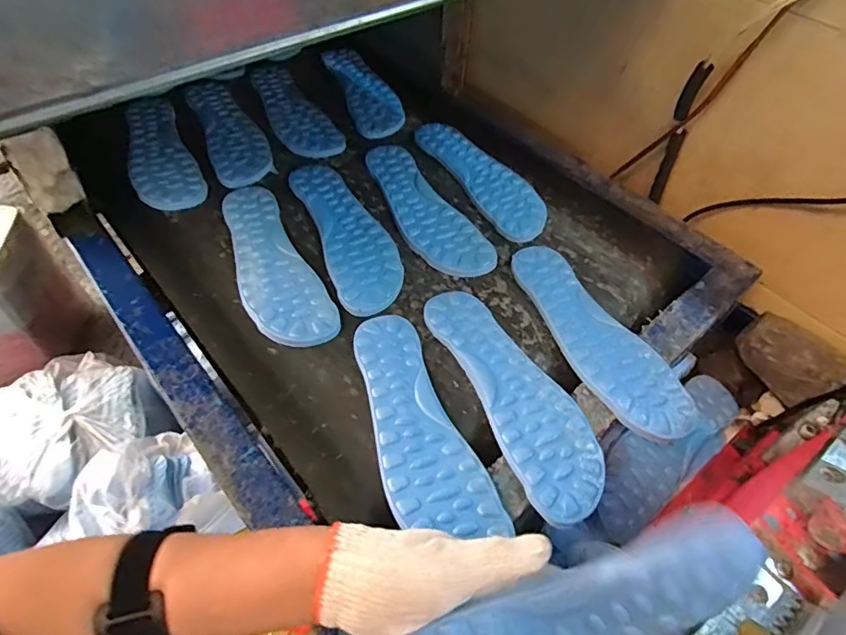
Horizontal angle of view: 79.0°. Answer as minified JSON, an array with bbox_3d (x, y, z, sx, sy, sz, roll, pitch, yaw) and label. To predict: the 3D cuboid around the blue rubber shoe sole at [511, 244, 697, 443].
[{"bbox_3d":[0.170,0.014,0.526,0.082,0.010,0.249,-23,57,-19],"label":"blue rubber shoe sole"}]

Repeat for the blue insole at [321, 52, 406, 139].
[{"bbox_3d":[-0.091,-0.359,0.811,0.080,0.016,0.244,-16,55,-14],"label":"blue insole"}]

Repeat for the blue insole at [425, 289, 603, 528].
[{"bbox_3d":[0.083,0.062,0.480,0.078,0.007,0.250,-19,56,-16],"label":"blue insole"}]

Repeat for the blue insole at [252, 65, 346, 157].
[{"bbox_3d":[-0.204,-0.320,0.774,0.081,0.007,0.263,-25,57,-20],"label":"blue insole"}]

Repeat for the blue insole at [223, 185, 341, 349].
[{"bbox_3d":[-0.175,-0.066,0.578,0.080,0.008,0.257,-22,57,-18],"label":"blue insole"}]

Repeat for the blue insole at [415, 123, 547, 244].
[{"bbox_3d":[0.078,-0.194,0.690,0.077,0.009,0.253,-24,57,-20],"label":"blue insole"}]

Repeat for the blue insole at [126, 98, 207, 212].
[{"bbox_3d":[-0.354,-0.220,0.683,0.080,0.024,0.231,-23,57,-19],"label":"blue insole"}]

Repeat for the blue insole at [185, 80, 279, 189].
[{"bbox_3d":[-0.276,-0.269,0.730,0.079,0.009,0.255,-20,56,-17],"label":"blue insole"}]

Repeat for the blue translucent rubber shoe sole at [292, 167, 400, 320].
[{"bbox_3d":[-0.090,-0.105,0.609,0.080,0.009,0.253,-18,55,-16],"label":"blue translucent rubber shoe sole"}]

